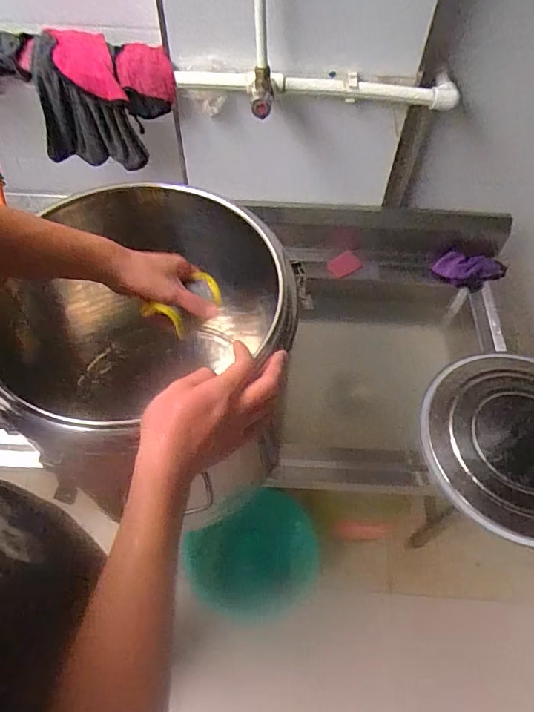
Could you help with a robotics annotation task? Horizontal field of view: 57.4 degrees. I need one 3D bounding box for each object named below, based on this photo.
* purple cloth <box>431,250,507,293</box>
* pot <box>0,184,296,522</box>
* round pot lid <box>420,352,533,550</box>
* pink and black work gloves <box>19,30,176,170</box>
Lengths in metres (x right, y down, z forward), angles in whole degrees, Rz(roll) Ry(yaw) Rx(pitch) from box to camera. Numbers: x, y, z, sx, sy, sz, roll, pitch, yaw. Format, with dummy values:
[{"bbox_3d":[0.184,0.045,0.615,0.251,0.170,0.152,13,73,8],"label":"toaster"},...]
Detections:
[{"bbox_3d":[0.469,-0.196,1.137,0.155,0.080,0.028,17,21,4],"label":"purple cloth"},{"bbox_3d":[-0.153,0.011,0.727,0.349,0.406,0.383,0,54,0],"label":"pot"},{"bbox_3d":[0.467,0.152,0.886,0.354,0.051,0.338,1,59,-1],"label":"round pot lid"},{"bbox_3d":[-0.286,-0.452,0.879,0.249,0.195,0.103,11,59,4],"label":"pink and black work gloves"}]

